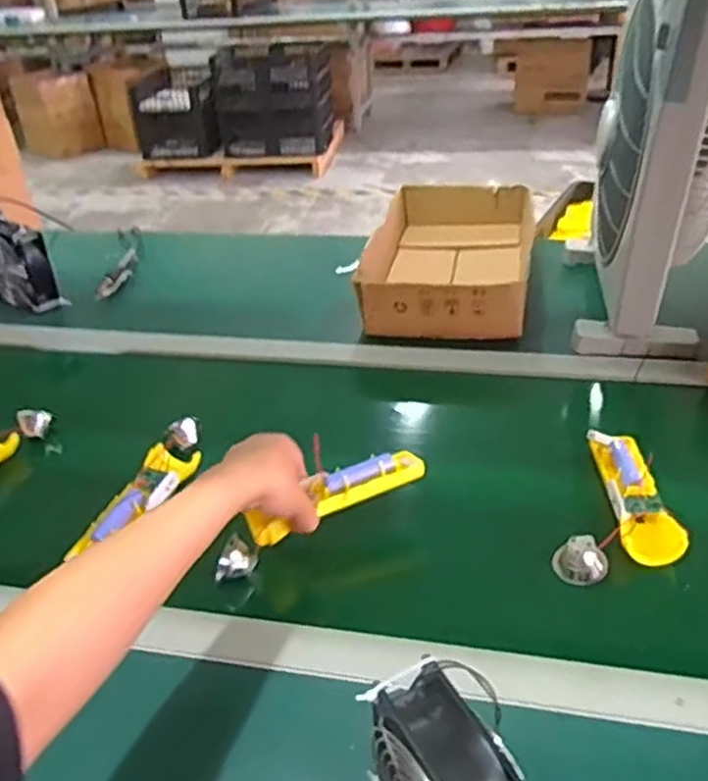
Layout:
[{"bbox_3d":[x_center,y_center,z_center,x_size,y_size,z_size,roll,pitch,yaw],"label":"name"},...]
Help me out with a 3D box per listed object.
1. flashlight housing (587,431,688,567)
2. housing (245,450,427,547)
[{"bbox_3d":[0.266,0.094,0.692,0.054,0.025,0.162,-1,35,5],"label":"flashlight housing"},{"bbox_3d":[-0.014,0.092,0.655,0.167,0.025,0.034,-23,39,-17],"label":"housing"}]

